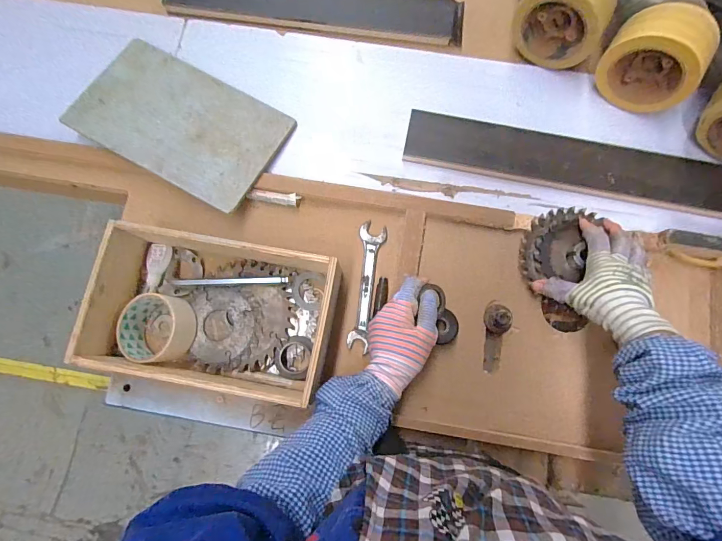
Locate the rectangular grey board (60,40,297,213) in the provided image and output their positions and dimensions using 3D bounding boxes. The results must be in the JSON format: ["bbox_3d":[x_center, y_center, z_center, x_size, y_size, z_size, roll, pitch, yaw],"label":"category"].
[{"bbox_3d":[-0.255,-0.210,0.537,0.277,0.011,0.163,29,77,3],"label":"rectangular grey board"}]

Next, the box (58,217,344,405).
[{"bbox_3d":[-0.187,0.052,0.478,0.297,0.081,0.173,10,82,3],"label":"box"}]

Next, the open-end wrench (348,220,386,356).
[{"bbox_3d":[0.006,0.019,0.516,0.034,0.010,0.173,8,82,3],"label":"open-end wrench"}]

